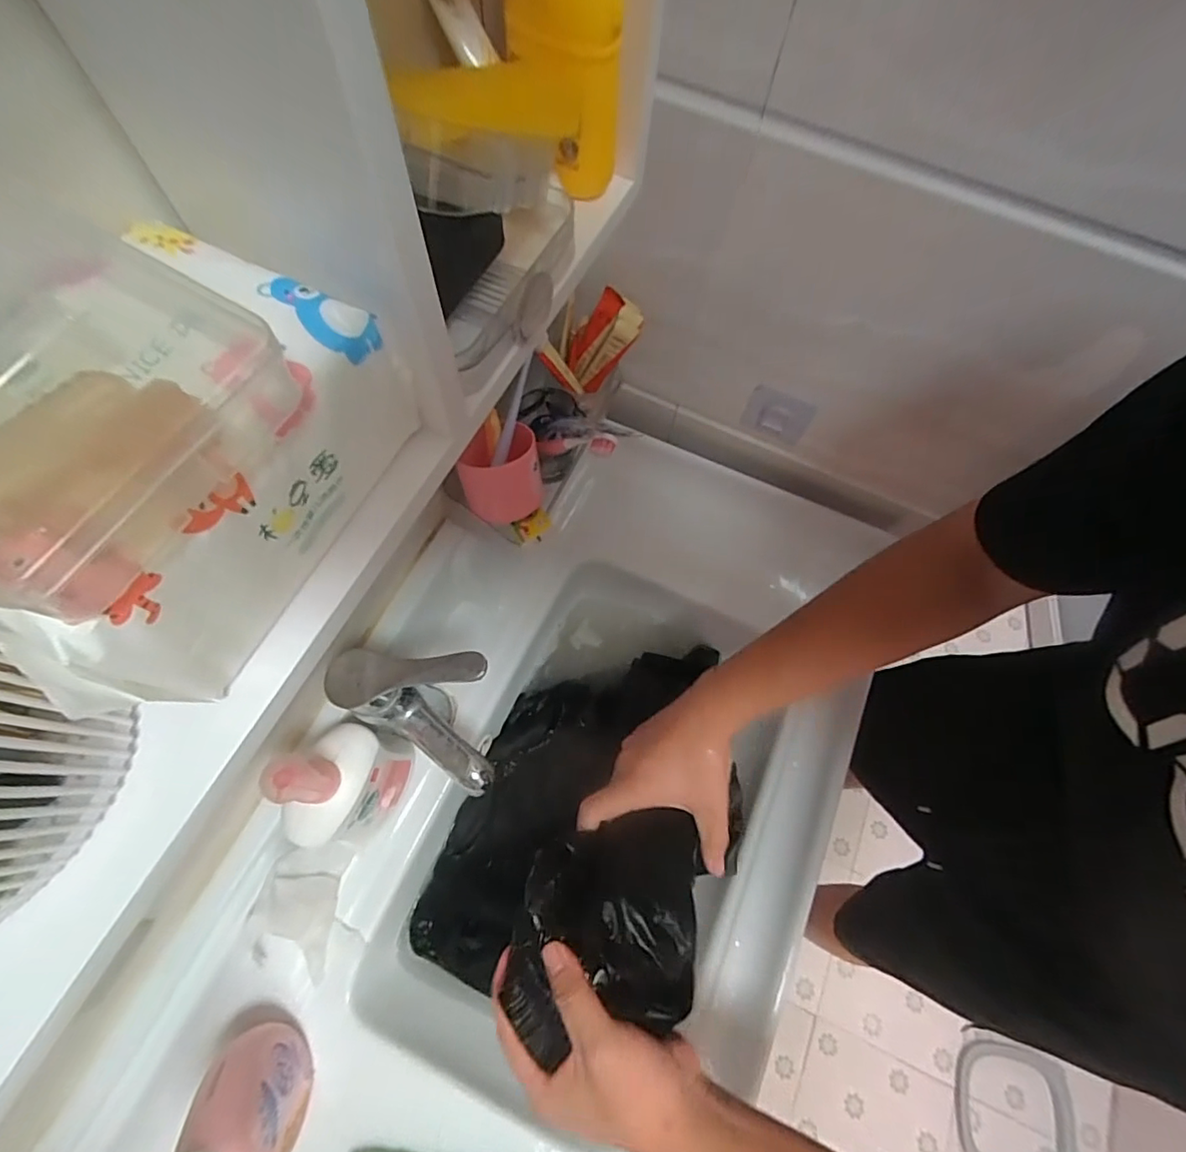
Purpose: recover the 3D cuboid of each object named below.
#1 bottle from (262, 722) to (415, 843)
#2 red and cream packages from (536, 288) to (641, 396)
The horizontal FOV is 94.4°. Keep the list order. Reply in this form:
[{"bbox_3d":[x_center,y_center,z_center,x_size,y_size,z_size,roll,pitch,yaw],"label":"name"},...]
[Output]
[{"bbox_3d":[-0.207,0.174,0.458,0.055,0.175,0.096,18,69,5],"label":"bottle"},{"bbox_3d":[-0.006,-0.235,0.568,0.100,0.096,0.053,-12,69,-7],"label":"red and cream packages"}]

